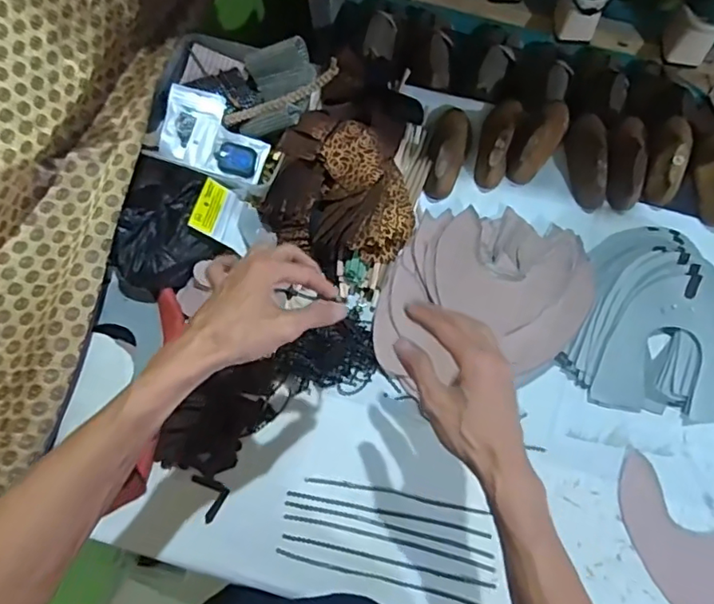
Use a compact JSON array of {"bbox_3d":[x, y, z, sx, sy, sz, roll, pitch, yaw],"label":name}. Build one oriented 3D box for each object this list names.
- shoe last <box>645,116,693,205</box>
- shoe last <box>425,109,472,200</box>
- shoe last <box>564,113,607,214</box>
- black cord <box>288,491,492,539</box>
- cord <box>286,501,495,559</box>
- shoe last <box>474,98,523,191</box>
[{"bbox_3d":[0.417,-0.195,0.743,0.050,0.053,0.125,16,73,6],"label":"shoe last"},{"bbox_3d":[0.124,-0.207,0.764,0.050,0.052,0.134,16,73,6],"label":"shoe last"},{"bbox_3d":[0.309,-0.195,0.754,0.051,0.044,0.135,2,72,2],"label":"shoe last"},{"bbox_3d":[0.035,0.239,0.639,0.229,0.006,0.008,11,73,5],"label":"black cord"},{"bbox_3d":[0.034,0.253,0.633,0.234,0.005,0.008,12,73,5],"label":"cord"},{"bbox_3d":[0.193,-0.224,0.763,0.049,0.047,0.133,16,73,6],"label":"shoe last"}]

